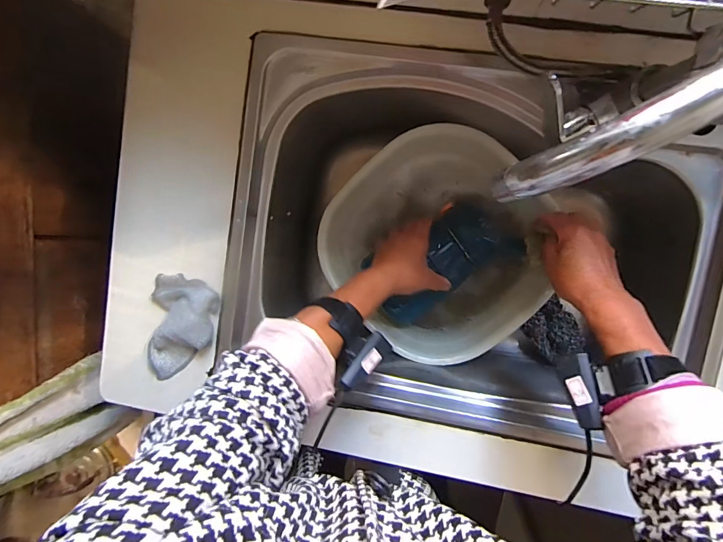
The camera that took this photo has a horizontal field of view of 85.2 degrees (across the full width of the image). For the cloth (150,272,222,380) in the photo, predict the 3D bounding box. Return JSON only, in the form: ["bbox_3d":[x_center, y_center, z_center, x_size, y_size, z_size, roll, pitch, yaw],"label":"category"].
[{"bbox_3d":[-0.229,0.074,0.499,0.085,0.034,0.133,3,95,7],"label":"cloth"}]

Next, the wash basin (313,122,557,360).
[{"bbox_3d":[0.111,-0.038,0.571,0.286,0.090,0.307,1,95,8],"label":"wash basin"}]

